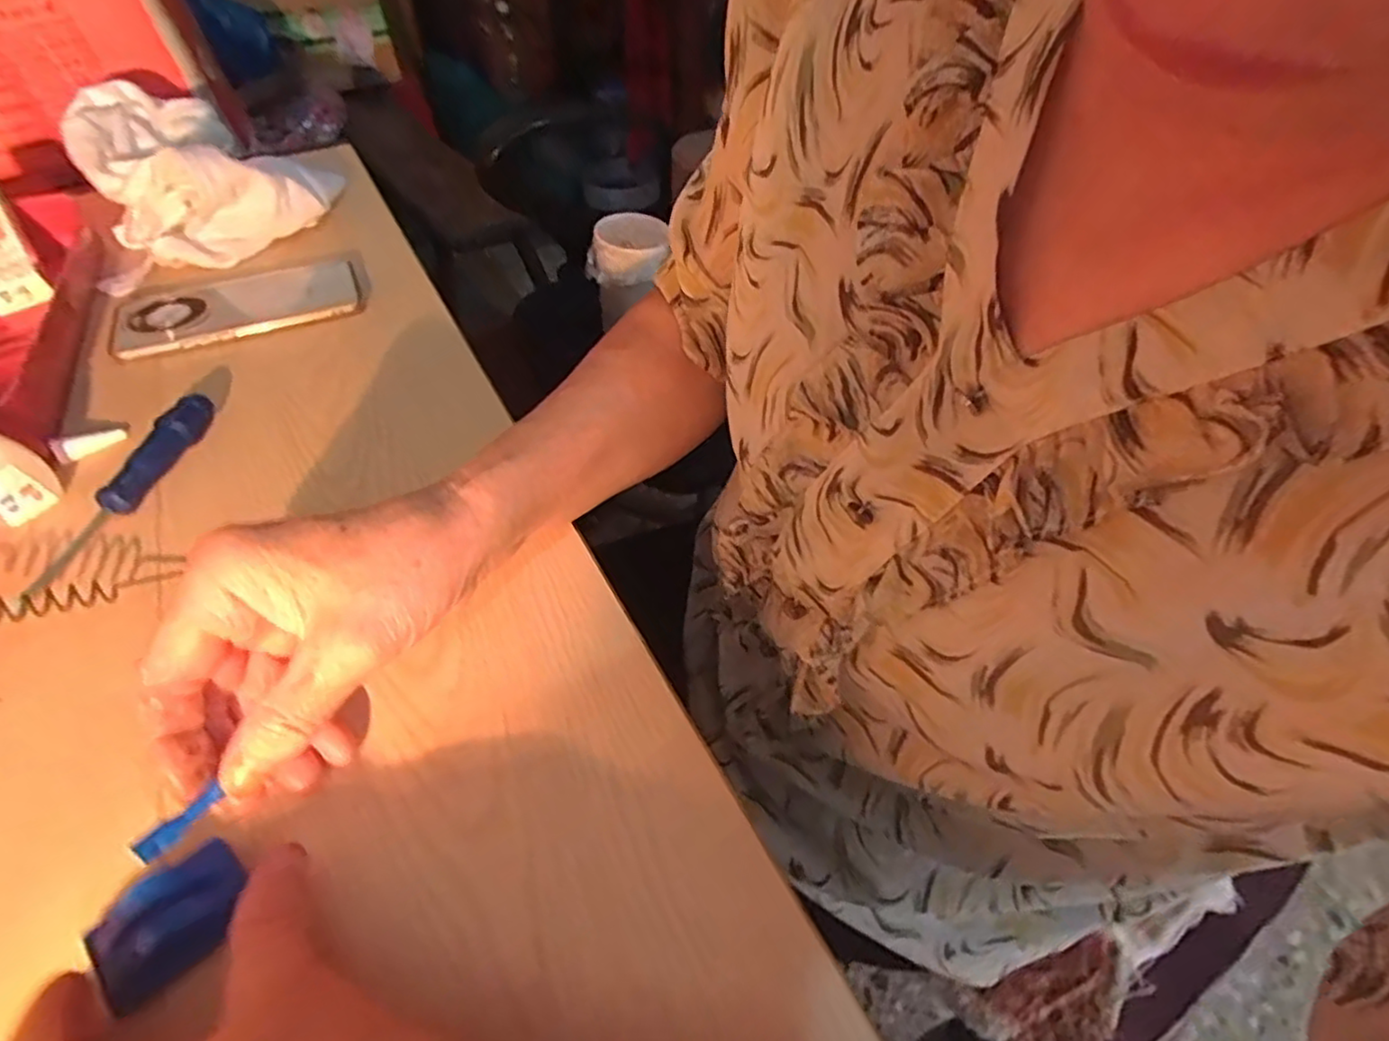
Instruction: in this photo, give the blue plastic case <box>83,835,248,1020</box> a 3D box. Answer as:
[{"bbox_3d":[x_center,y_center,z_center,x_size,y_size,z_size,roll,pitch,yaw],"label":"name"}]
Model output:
[{"bbox_3d":[-0.175,0.132,0.219,0.033,0.010,0.043,33,54,25],"label":"blue plastic case"}]

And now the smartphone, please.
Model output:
[{"bbox_3d":[-0.338,-0.162,0.494,0.157,0.011,0.085,-18,48,-18],"label":"smartphone"}]

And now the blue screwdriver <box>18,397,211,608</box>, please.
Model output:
[{"bbox_3d":[-0.306,-0.016,0.354,0.020,0.020,0.151,5,45,4],"label":"blue screwdriver"}]

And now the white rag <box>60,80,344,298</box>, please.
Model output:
[{"bbox_3d":[-0.437,-0.317,0.587,0.192,0.070,0.251,-25,51,-23],"label":"white rag"}]

